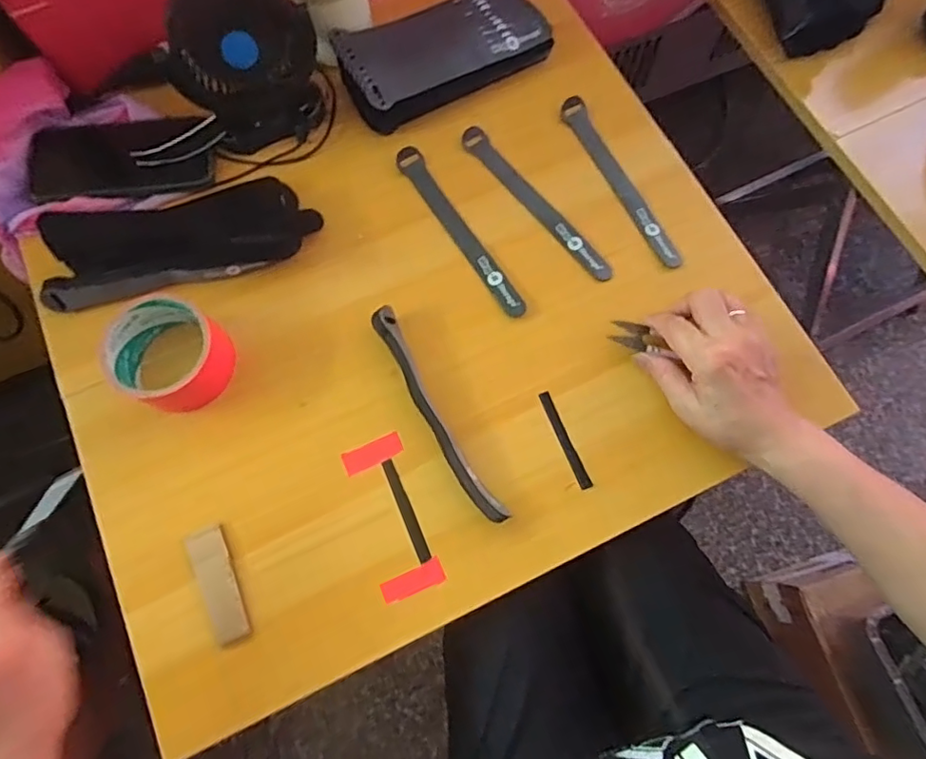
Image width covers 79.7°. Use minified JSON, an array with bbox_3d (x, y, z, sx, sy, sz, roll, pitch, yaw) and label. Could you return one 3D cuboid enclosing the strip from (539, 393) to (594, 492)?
[{"bbox_3d":[0.083,0.049,0.452,0.009,0.004,0.083,-22,74,-5],"label":"strip"}]

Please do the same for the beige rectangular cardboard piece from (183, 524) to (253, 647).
[{"bbox_3d":[-0.183,0.153,0.417,0.026,0.005,0.082,-26,75,-6],"label":"beige rectangular cardboard piece"}]

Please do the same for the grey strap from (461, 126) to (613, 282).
[{"bbox_3d":[0.065,-0.164,0.512,0.023,0.004,0.197,-36,76,-9],"label":"grey strap"}]

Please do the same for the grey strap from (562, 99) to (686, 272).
[{"bbox_3d":[0.146,-0.186,0.520,0.023,0.008,0.196,-24,75,-6],"label":"grey strap"}]

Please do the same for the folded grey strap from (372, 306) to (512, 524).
[{"bbox_3d":[-0.022,0.027,0.445,0.021,0.029,0.195,-29,75,-7],"label":"folded grey strap"}]

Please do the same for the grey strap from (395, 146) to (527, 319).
[{"bbox_3d":[-0.004,-0.136,0.503,0.023,0.004,0.197,-30,75,-7],"label":"grey strap"}]

